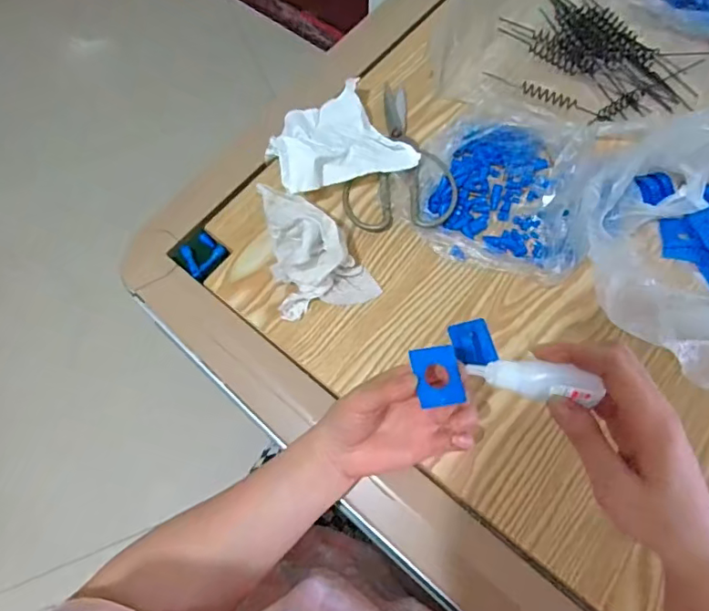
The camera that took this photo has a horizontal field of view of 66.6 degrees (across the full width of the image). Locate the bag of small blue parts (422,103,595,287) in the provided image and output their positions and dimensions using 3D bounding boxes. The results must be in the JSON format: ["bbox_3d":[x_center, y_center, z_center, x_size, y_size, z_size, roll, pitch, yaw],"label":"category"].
[{"bbox_3d":[0.144,-0.124,0.515,0.143,0.050,0.187,7,68,4],"label":"bag of small blue parts"}]

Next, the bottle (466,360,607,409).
[{"bbox_3d":[0.104,0.043,0.315,0.072,0.013,0.019,9,68,10],"label":"bottle"}]

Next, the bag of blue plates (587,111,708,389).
[{"bbox_3d":[0.279,-0.054,0.462,0.176,0.086,0.188,29,71,12],"label":"bag of blue plates"}]

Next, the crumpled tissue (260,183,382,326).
[{"bbox_3d":[-0.036,-0.057,0.486,0.088,0.056,0.113,-16,69,-6],"label":"crumpled tissue"}]

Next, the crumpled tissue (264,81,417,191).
[{"bbox_3d":[-0.025,-0.161,0.528,0.127,0.051,0.126,-30,71,-11],"label":"crumpled tissue"}]

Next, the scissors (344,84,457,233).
[{"bbox_3d":[0.058,-0.147,0.535,0.107,0.014,0.171,18,69,8],"label":"scissors"}]

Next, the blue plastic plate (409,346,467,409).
[{"bbox_3d":[0.056,0.046,0.363,0.030,0.006,0.038,-9,75,-2],"label":"blue plastic plate"}]

